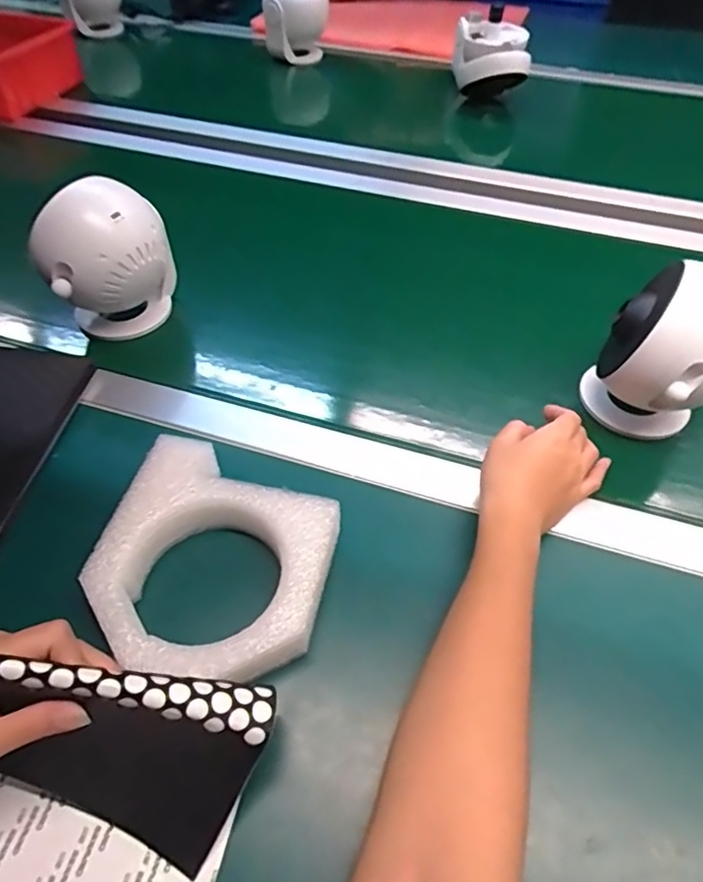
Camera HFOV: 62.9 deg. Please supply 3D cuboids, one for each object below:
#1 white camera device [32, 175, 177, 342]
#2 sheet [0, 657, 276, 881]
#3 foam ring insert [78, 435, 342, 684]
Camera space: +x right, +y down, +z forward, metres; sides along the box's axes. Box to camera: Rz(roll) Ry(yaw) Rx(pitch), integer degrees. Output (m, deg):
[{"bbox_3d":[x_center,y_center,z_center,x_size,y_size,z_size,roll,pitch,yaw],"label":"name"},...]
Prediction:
[{"bbox_3d":[-0.218,-0.164,0.525,0.090,0.120,0.078,-4,51,-3],"label":"white camera device"},{"bbox_3d":[-0.114,0.161,0.295,0.126,0.097,0.027,16,12,-11],"label":"sheet"},{"bbox_3d":[-0.090,0.082,0.387,0.149,0.043,0.161,11,52,9],"label":"foam ring insert"}]

